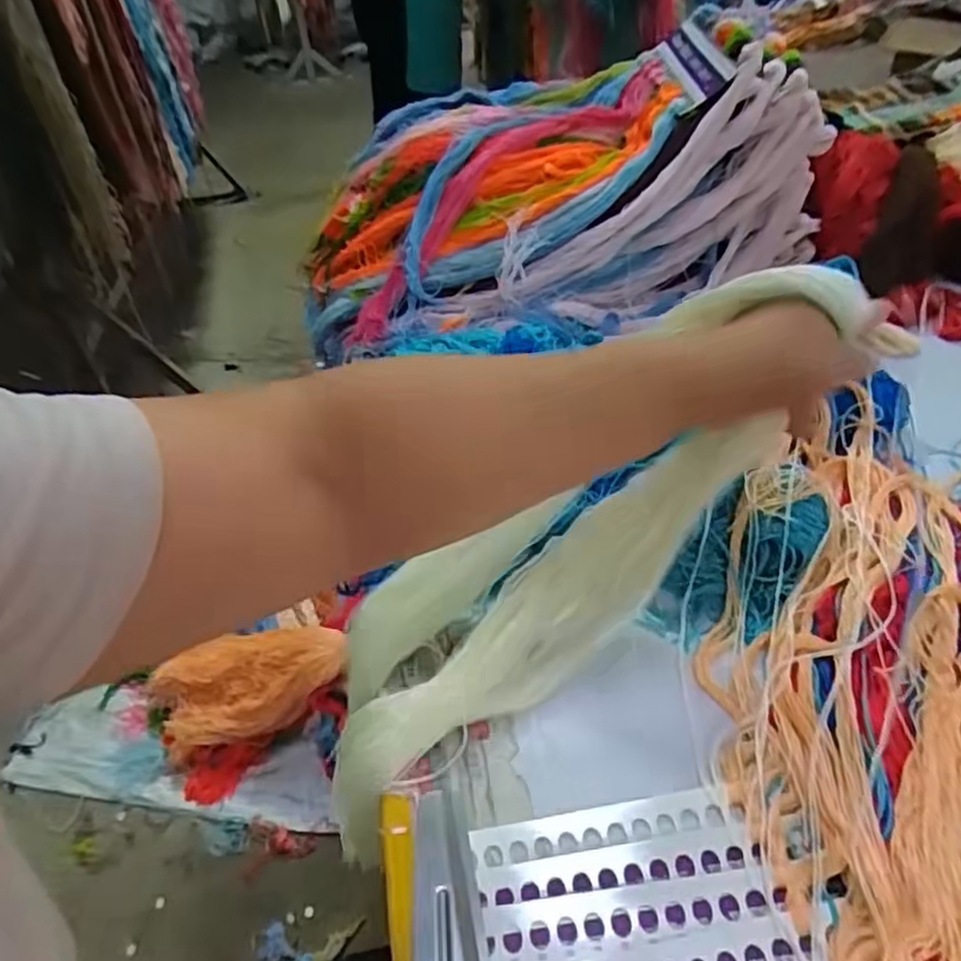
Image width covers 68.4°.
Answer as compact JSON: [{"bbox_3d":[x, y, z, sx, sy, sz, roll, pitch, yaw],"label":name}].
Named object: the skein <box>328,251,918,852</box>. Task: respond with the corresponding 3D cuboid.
[{"bbox_3d":[0.060,0.032,0.435,0.409,0.096,0.137,-42,43,7],"label":"skein"}]

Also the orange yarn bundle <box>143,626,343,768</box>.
[{"bbox_3d":[-0.350,0.311,1.072,0.357,0.100,0.135,-22,37,16],"label":"orange yarn bundle"}]

